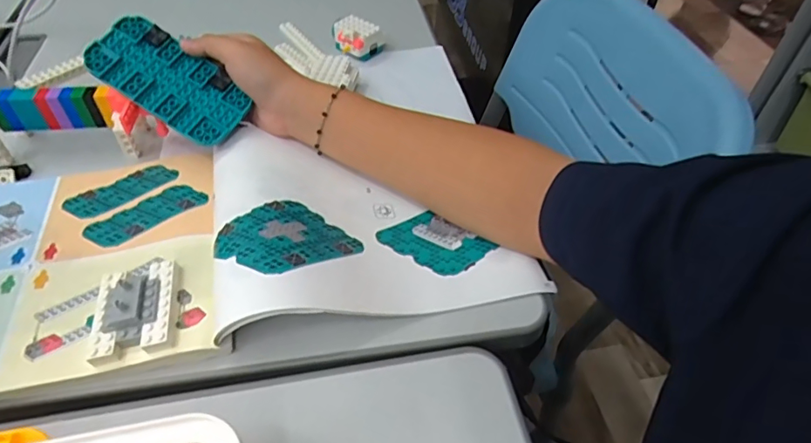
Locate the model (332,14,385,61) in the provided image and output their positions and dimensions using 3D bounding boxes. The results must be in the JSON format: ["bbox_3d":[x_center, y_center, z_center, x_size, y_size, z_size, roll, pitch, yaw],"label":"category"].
[{"bbox_3d":[-0.058,-0.206,0.576,0.055,0.035,0.034,23,49,19],"label":"model"}]

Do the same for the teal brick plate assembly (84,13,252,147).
[{"bbox_3d":[-0.191,-0.114,0.413,0.127,0.007,0.061,33,73,0],"label":"teal brick plate assembly"}]

